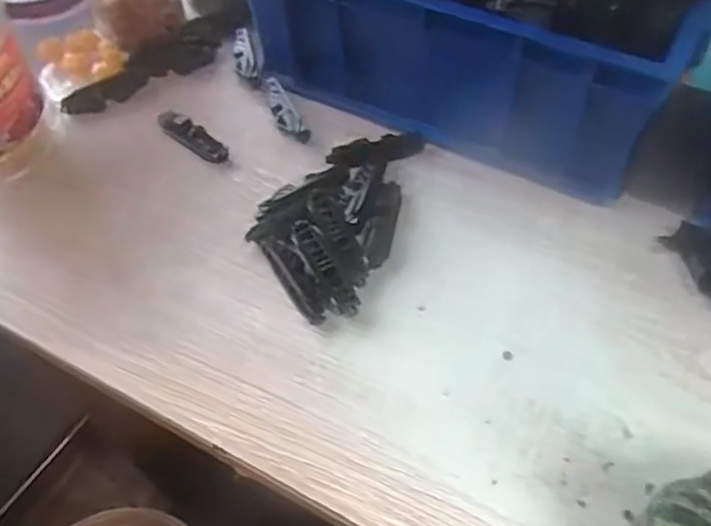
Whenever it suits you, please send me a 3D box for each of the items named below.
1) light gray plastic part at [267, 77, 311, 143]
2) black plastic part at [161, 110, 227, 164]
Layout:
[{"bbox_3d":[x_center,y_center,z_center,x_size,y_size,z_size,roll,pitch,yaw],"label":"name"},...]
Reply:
[{"bbox_3d":[-0.063,-0.134,0.542,0.019,0.008,0.079,-23,57,-12],"label":"light gray plastic part"},{"bbox_3d":[-0.136,-0.107,0.529,0.068,0.020,0.019,35,63,24],"label":"black plastic part"}]

